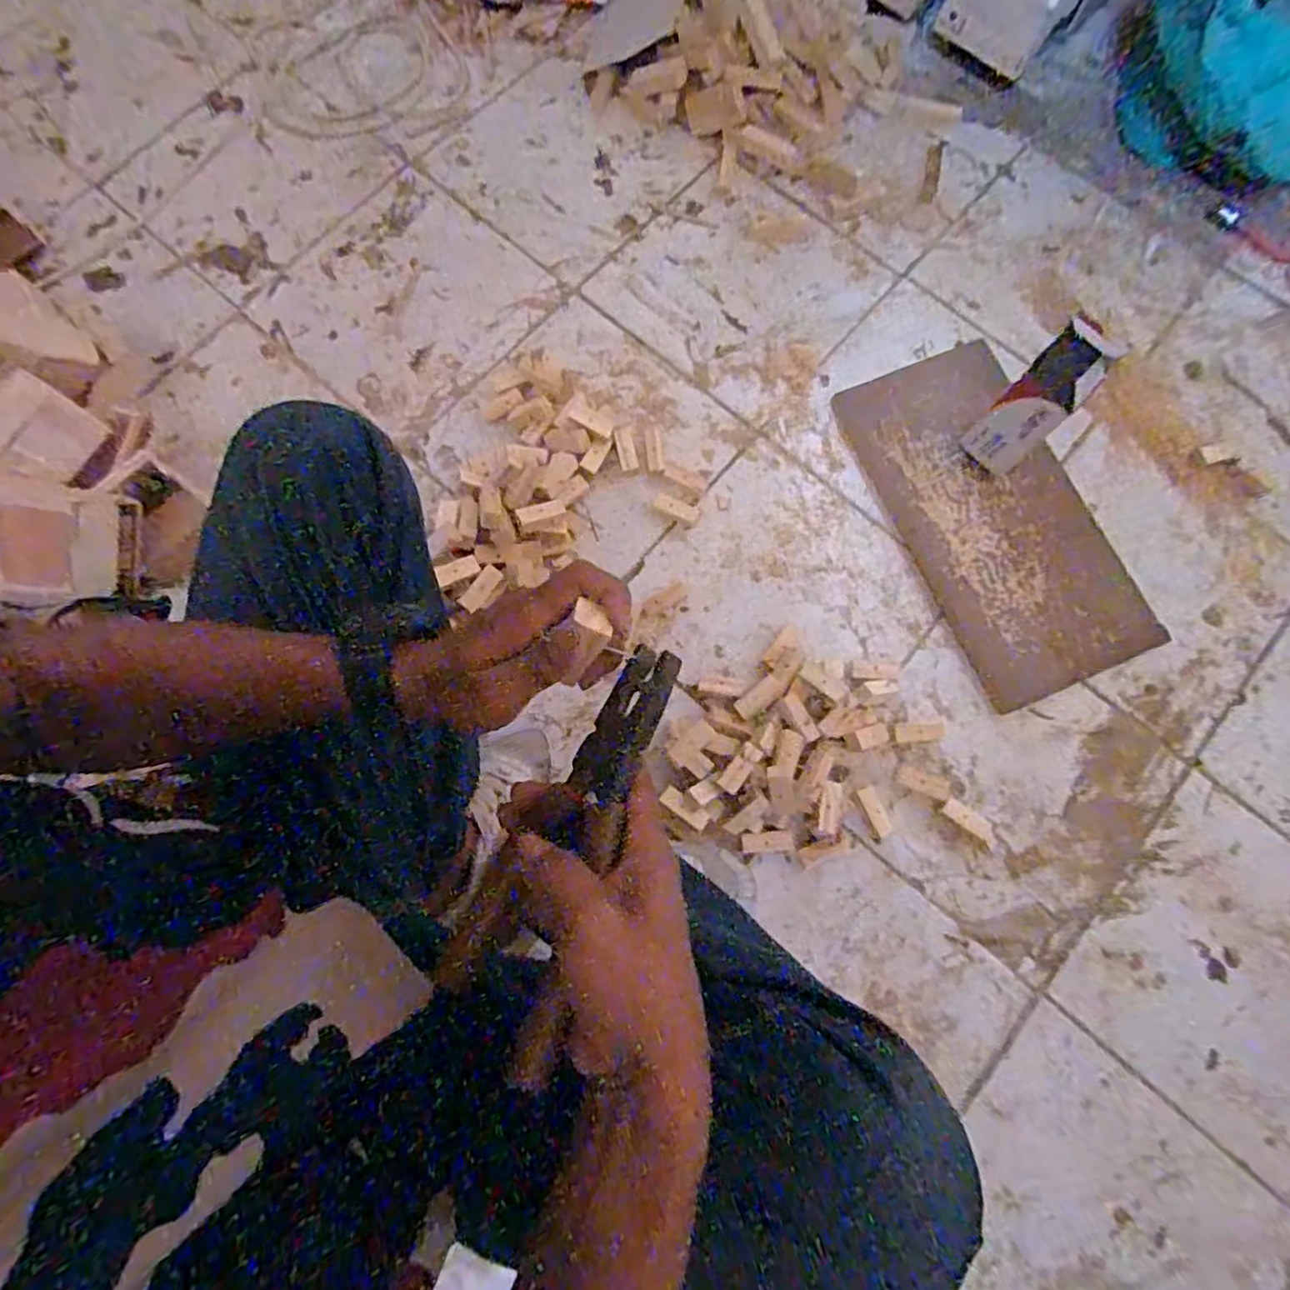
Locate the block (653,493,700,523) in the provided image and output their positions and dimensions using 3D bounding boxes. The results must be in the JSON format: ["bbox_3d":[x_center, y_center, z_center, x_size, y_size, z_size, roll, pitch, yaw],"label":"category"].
[{"bbox_3d":[0.036,-0.158,0.749,0.051,0.008,0.019,19,78,4],"label":"block"}]

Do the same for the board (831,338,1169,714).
[{"bbox_3d":[0.401,-0.150,0.754,0.207,0.020,0.416,-22,78,-5],"label":"board"}]

